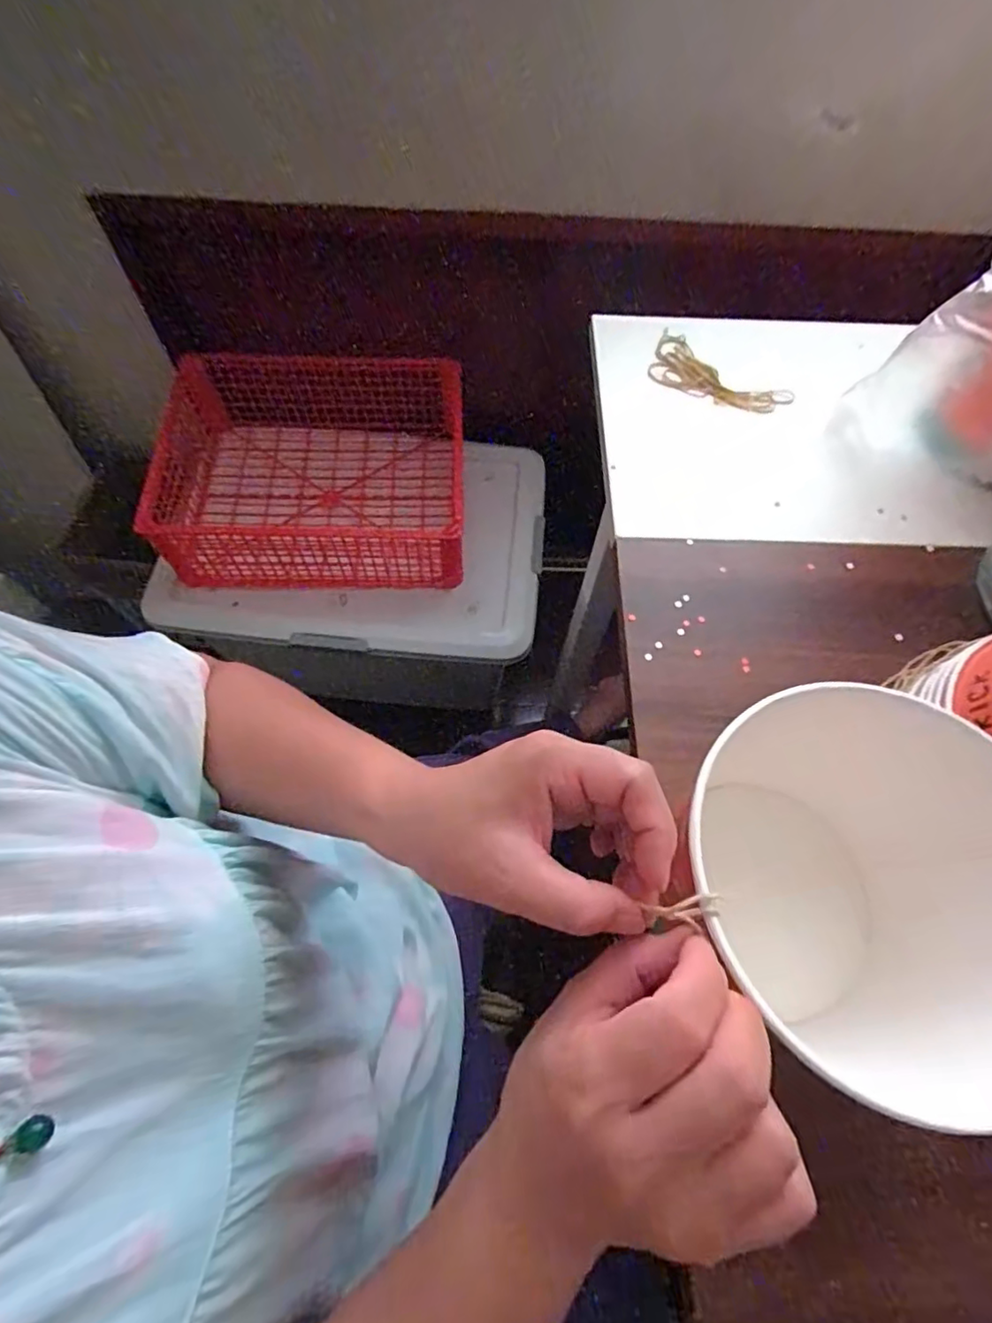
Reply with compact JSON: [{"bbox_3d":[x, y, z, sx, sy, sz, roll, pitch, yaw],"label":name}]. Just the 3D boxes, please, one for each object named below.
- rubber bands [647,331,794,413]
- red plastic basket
[{"bbox_3d":[0.207,-0.273,0.549,0.137,0.013,0.061,36,68,15],"label":"rubber bands"},{"bbox_3d":[-0.310,-0.302,0.911,0.512,0.149,0.339,0,64,-1],"label":"red plastic basket"}]

